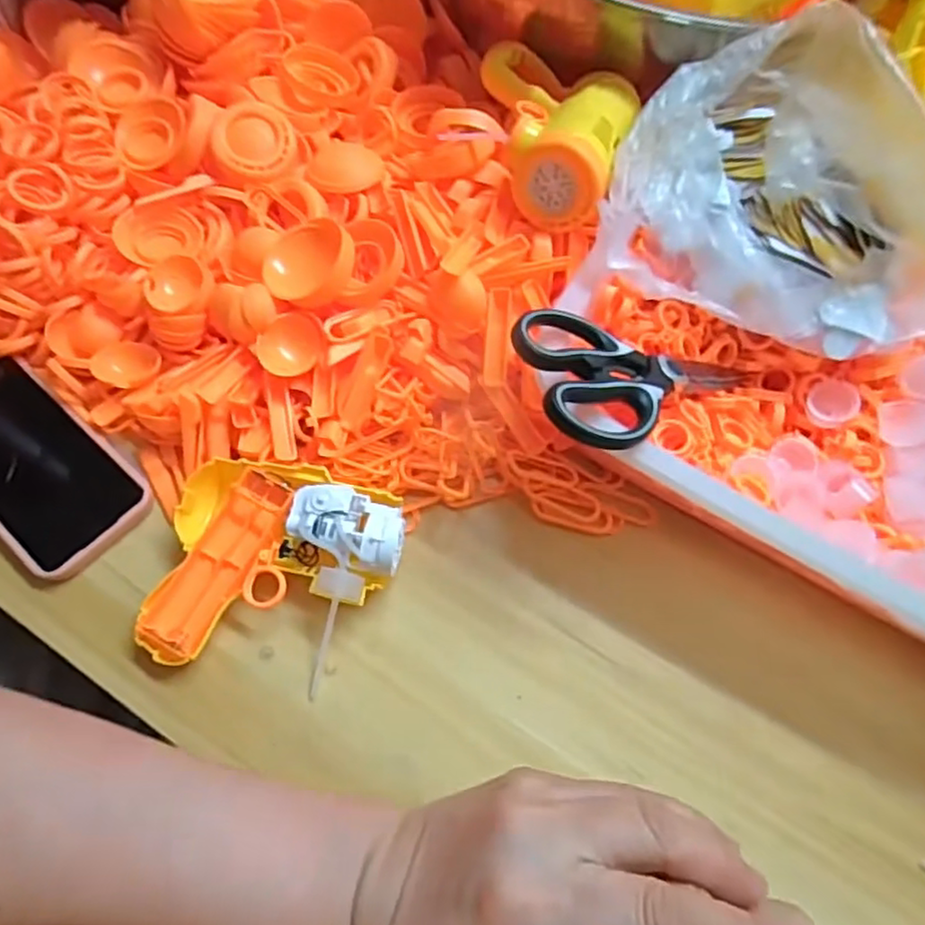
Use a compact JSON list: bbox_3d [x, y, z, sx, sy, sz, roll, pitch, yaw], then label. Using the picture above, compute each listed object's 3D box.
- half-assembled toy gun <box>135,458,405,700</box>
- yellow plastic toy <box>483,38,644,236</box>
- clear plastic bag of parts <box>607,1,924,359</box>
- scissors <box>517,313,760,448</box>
[{"bbox_3d":[-0.107,0.060,0.379,0.134,0.041,0.117,8,65,2],"label":"half-assembled toy gun"},{"bbox_3d":[0.054,-0.229,0.435,0.112,0.054,0.135,20,65,7],"label":"yellow plastic toy"},{"bbox_3d":[0.201,-0.171,0.385,0.210,0.104,0.159,15,65,4],"label":"clear plastic bag of parts"},{"bbox_3d":[0.114,-0.049,0.383,0.199,0.018,0.078,-5,60,-40],"label":"scissors"}]

